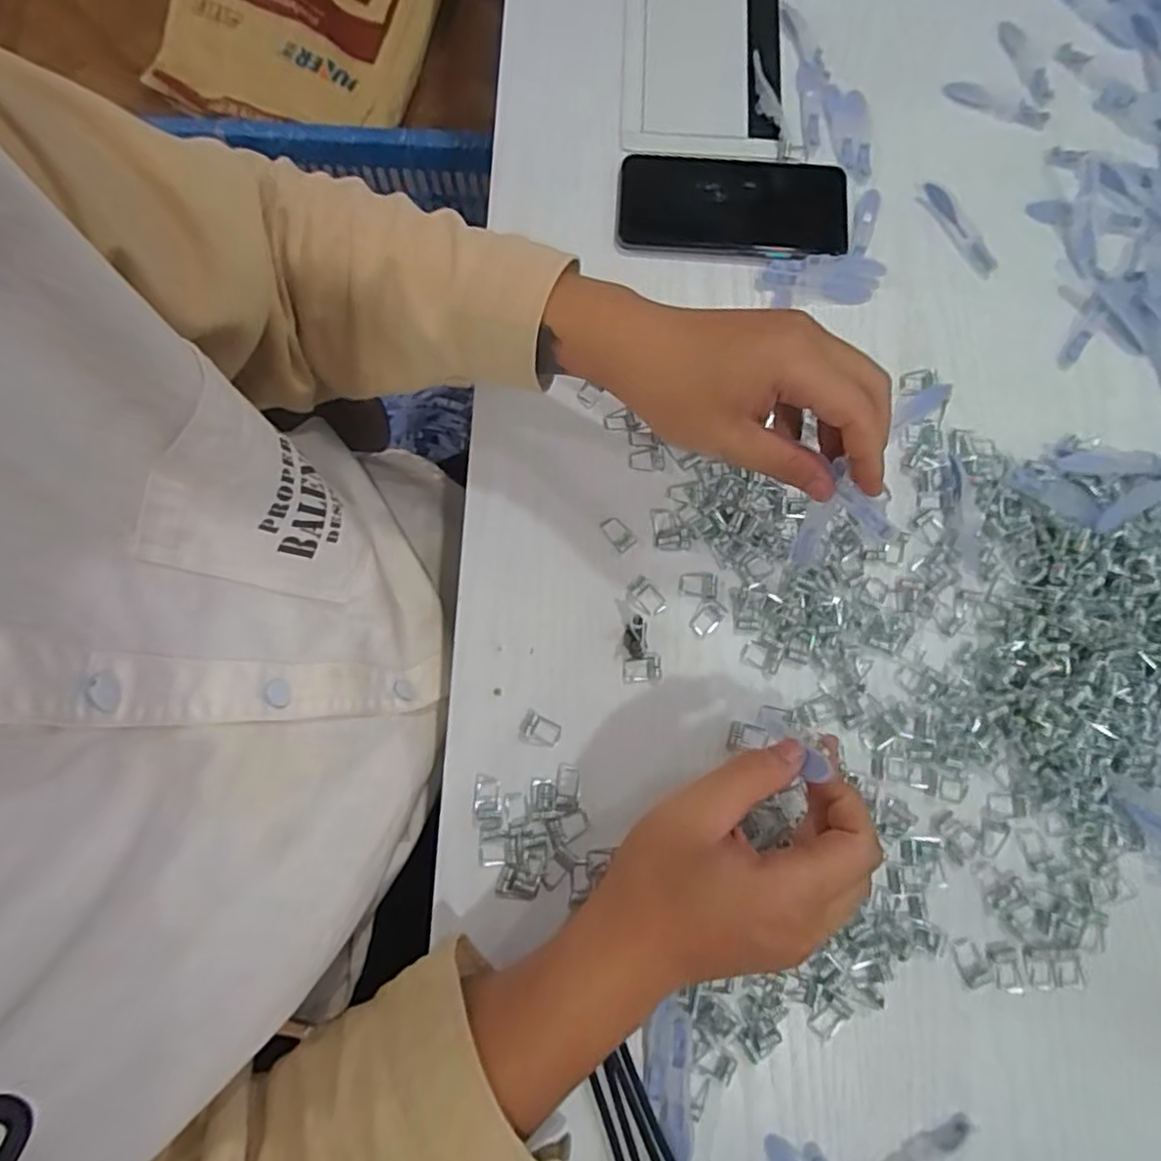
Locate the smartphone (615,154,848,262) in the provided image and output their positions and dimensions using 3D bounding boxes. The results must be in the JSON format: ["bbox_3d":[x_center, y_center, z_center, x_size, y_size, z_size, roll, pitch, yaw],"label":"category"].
[{"bbox_3d":[0.109,-0.266,0.468,0.161,0.009,0.077,5,78,0],"label":"smartphone"}]

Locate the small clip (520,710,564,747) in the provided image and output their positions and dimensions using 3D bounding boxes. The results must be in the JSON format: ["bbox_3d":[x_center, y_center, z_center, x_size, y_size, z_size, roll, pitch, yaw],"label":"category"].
[{"bbox_3d":[-0.023,0.090,0.394,0.024,0.005,0.017,23,79,4],"label":"small clip"}]

